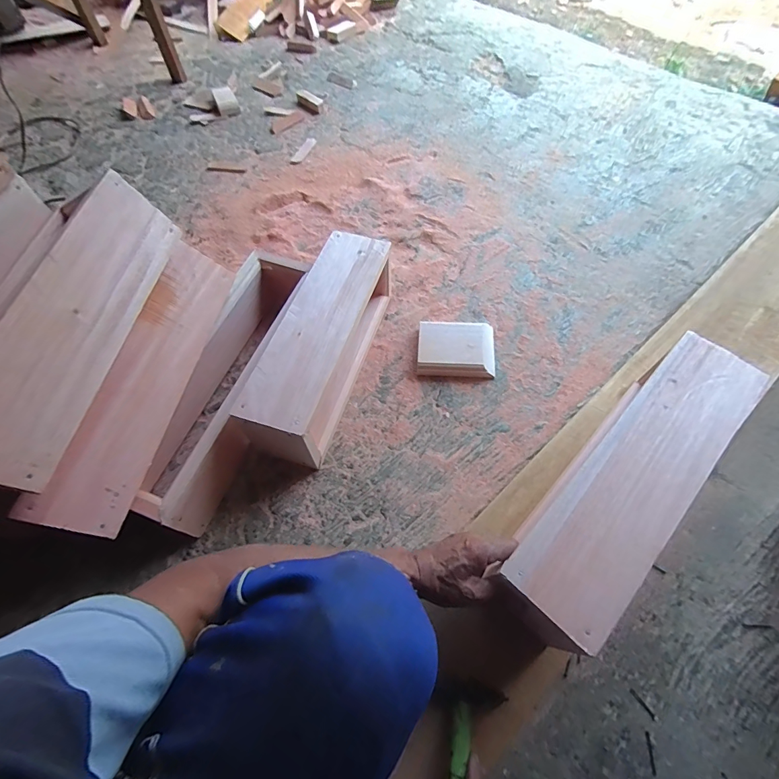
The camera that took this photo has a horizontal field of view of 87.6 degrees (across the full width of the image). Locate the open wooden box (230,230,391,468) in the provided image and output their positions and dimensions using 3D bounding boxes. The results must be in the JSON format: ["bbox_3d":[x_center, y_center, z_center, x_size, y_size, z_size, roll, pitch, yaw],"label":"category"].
[{"bbox_3d":[-0.109,-0.079,0.700,0.117,0.147,0.382,14,63,8],"label":"open wooden box"}]

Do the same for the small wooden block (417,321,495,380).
[{"bbox_3d":[0.124,-0.075,0.754,0.141,0.035,0.112,3,61,3],"label":"small wooden block"}]

